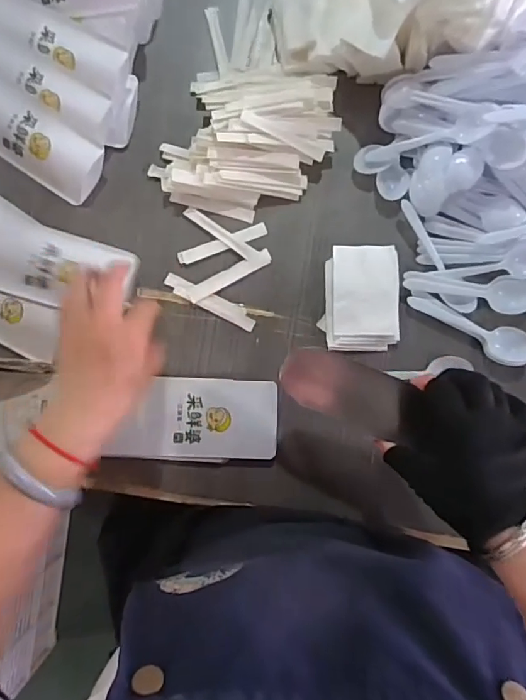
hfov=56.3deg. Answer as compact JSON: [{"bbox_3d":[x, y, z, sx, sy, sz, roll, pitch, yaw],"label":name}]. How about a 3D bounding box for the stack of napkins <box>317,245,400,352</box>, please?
[{"bbox_3d":[0.102,-0.053,0.511,0.076,0.021,0.105,0,87,0],"label":"stack of napkins"}]

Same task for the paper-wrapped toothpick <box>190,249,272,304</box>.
[{"bbox_3d":[-0.034,-0.079,0.524,0.094,0.004,0.018,-29,87,-1],"label":"paper-wrapped toothpick"}]

